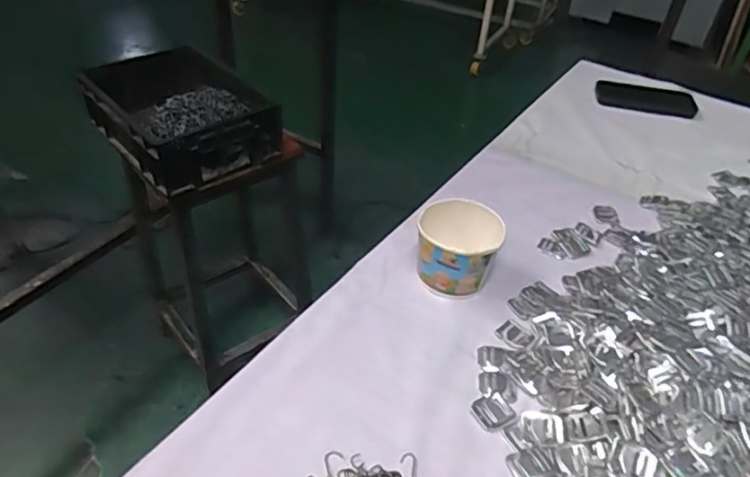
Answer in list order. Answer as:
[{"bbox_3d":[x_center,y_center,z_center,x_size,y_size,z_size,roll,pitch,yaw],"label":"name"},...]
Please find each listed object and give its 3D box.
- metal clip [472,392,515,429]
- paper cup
[{"bbox_3d":[0.108,0.156,0.513,0.033,0.004,0.031,-17,45,-24],"label":"metal clip"},{"bbox_3d":[0.090,0.013,0.623,0.089,0.076,0.081,3,40,-3],"label":"paper cup"}]

